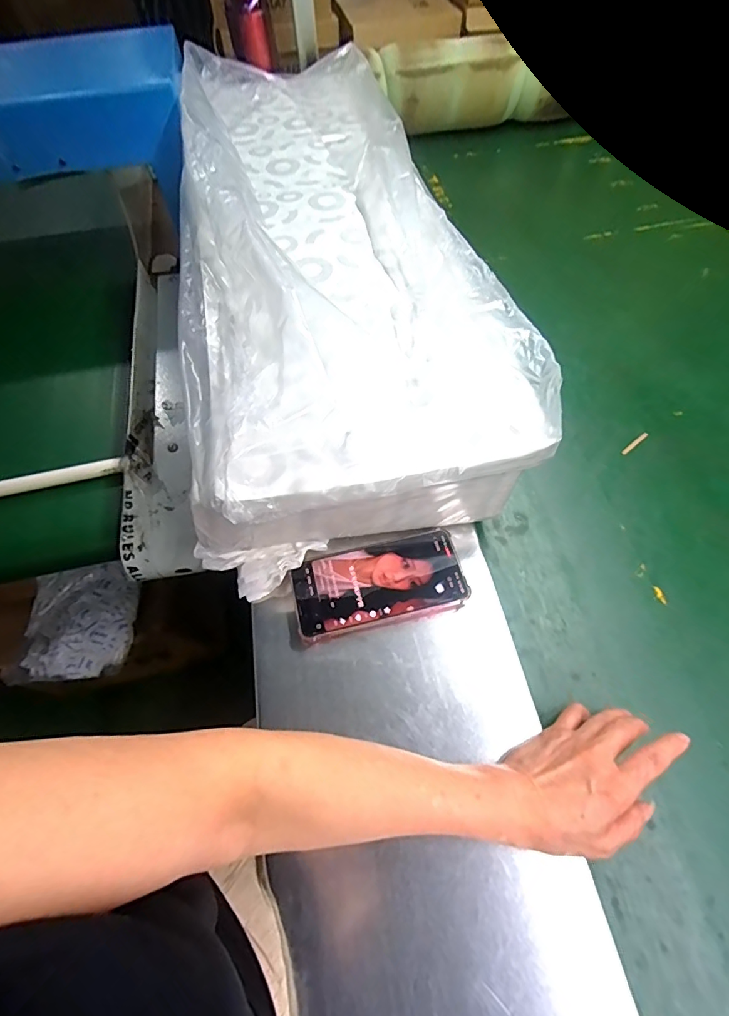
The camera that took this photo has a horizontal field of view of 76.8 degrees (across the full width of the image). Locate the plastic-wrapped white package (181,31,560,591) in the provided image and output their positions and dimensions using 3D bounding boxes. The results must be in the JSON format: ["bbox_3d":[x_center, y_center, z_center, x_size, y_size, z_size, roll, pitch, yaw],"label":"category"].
[{"bbox_3d":[-0.075,-0.351,0.610,0.325,0.161,0.880,-10,59,-5],"label":"plastic-wrapped white package"}]

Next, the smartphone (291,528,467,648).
[{"bbox_3d":[0.013,0.073,0.443,0.162,0.013,0.081,-12,59,-6],"label":"smartphone"}]

